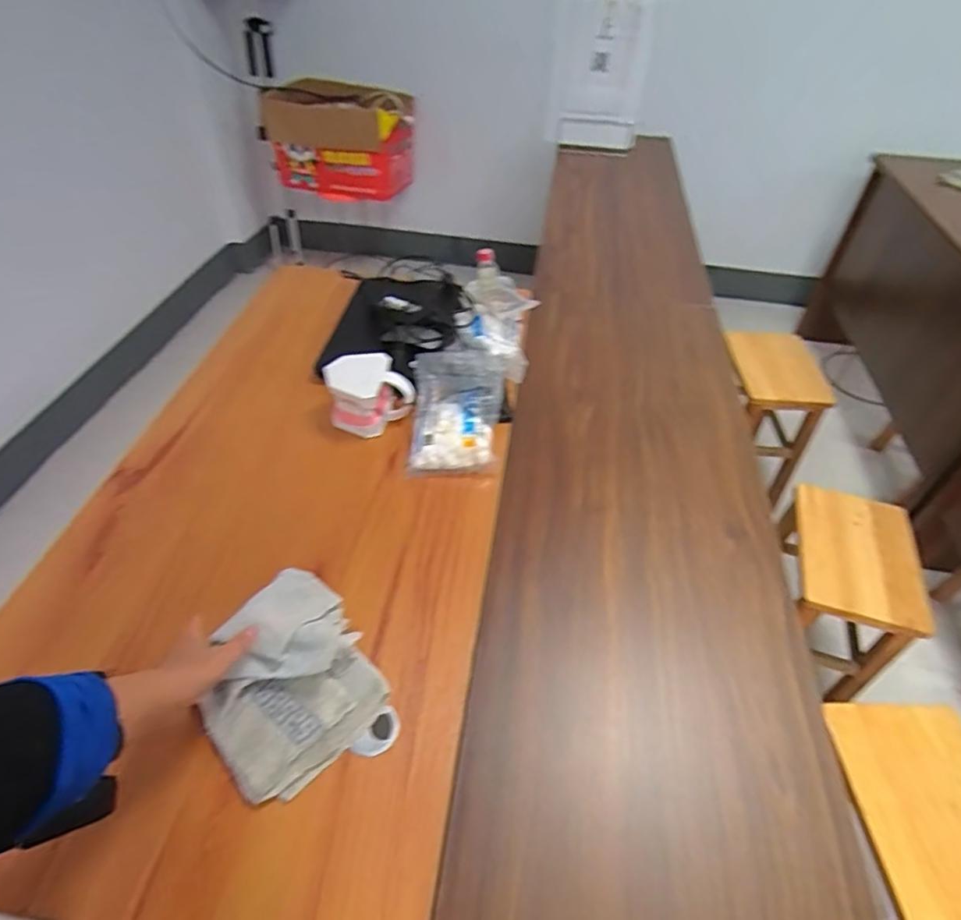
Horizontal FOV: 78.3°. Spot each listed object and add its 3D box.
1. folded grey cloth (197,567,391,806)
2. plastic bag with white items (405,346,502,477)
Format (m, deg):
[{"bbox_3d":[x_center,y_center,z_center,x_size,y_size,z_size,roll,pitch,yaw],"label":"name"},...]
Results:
[{"bbox_3d":[-0.217,0.238,0.655,0.179,0.042,0.206,-31,57,-29],"label":"folded grey cloth"},{"bbox_3d":[-0.039,-0.084,0.969,0.155,0.067,0.227,-2,46,-2],"label":"plastic bag with white items"}]

